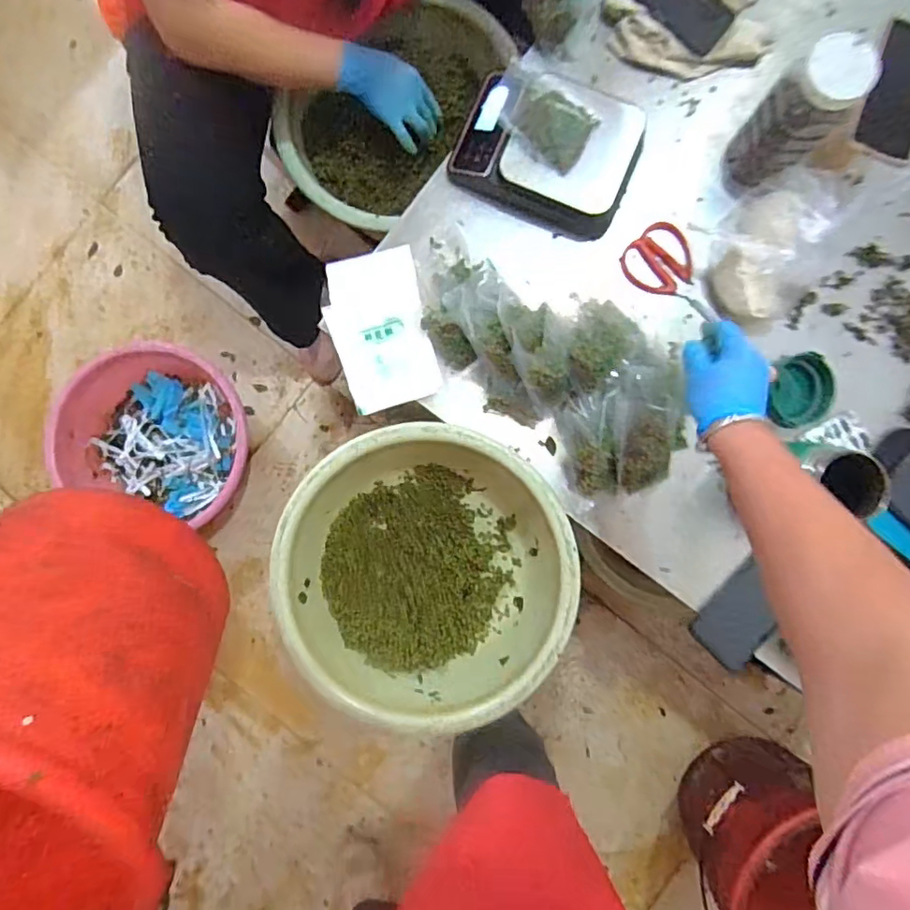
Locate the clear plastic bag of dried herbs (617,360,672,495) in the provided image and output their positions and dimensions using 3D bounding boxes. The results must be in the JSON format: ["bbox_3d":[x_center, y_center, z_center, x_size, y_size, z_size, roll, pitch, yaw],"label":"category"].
[{"bbox_3d":[0.226,-0.033,0.676,0.063,0.038,0.150,-1,87,0],"label":"clear plastic bag of dried herbs"}]

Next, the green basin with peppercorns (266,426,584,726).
[{"bbox_3d":[-0.033,0.147,0.768,0.370,0.134,0.346,0,86,-1],"label":"green basin with peppercorns"}]

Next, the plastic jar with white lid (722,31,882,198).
[{"bbox_3d":[0.385,-0.383,0.649,0.077,0.161,0.087,42,88,2],"label":"plastic jar with white lid"}]

